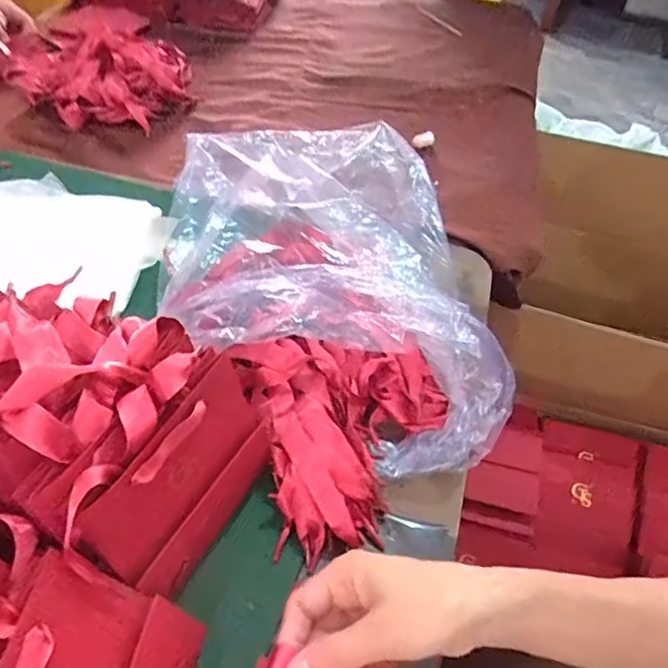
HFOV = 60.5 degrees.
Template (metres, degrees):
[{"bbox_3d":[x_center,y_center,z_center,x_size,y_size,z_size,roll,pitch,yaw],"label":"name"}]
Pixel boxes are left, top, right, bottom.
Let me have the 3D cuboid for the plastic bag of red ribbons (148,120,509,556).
[{"bbox_3d":[-0.006,-0.058,0.575,0.291,0.111,0.491,-13,49,-17],"label":"plastic bag of red ribbons"}]

